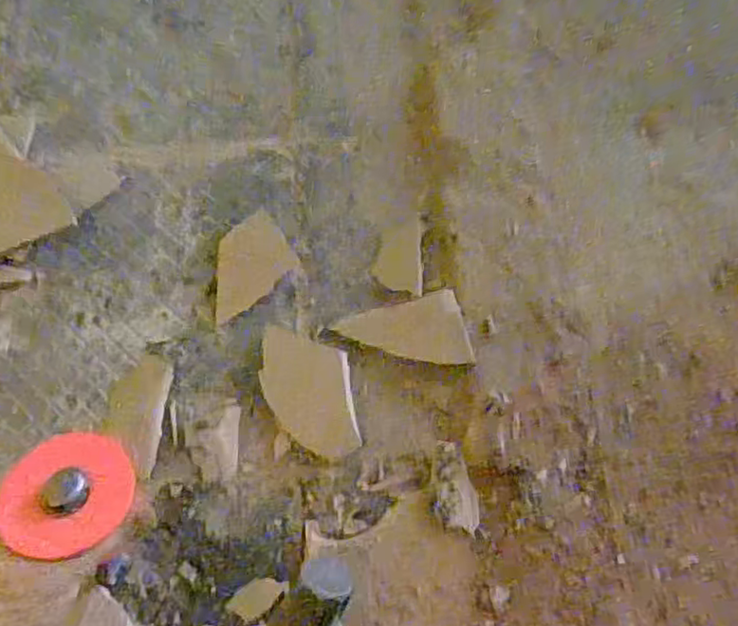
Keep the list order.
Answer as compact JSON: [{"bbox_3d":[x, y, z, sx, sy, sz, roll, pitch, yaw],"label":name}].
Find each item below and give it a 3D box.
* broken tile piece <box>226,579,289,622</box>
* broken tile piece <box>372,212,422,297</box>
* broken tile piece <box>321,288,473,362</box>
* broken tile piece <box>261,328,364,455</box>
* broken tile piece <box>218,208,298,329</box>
[{"bbox_3d":[-0.087,0.223,0.511,0.045,0.004,0.025,-36,72,-14],"label":"broken tile piece"},{"bbox_3d":[0.028,-0.055,0.617,0.043,0.007,0.082,1,67,0],"label":"broken tile piece"},{"bbox_3d":[0.028,0.021,0.581,0.114,0.018,0.069,-9,67,-4],"label":"broken tile piece"},{"bbox_3d":[-0.052,0.066,0.562,0.073,0.005,0.116,-9,67,-4],"label":"broken tile piece"},{"bbox_3d":[-0.118,-0.046,0.616,0.098,0.004,0.075,-38,72,-15],"label":"broken tile piece"}]

